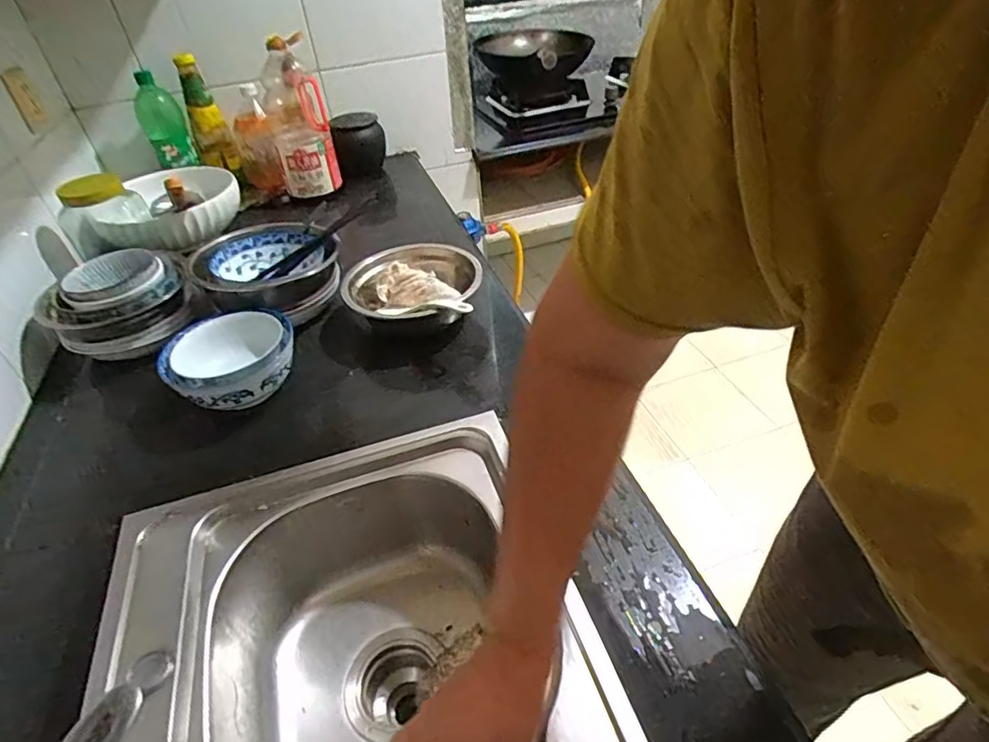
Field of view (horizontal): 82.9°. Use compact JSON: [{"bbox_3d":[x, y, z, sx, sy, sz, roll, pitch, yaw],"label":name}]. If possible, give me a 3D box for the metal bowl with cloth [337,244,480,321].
[{"bbox_3d":[-0.114,-0.109,0.788,0.184,0.065,0.195,-9,40,-5],"label":"metal bowl with cloth"}]

